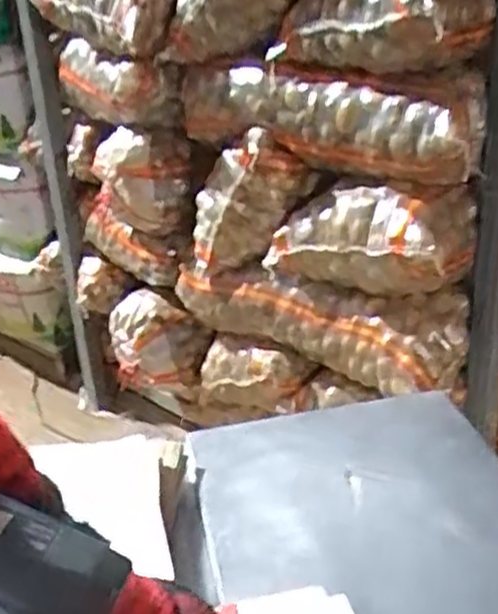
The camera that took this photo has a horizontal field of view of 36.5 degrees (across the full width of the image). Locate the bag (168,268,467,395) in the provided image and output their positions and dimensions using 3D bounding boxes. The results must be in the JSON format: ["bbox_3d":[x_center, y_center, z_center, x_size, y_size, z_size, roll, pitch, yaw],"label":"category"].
[{"bbox_3d":[0.107,0.000,1.602,0.147,0.200,0.729,-25,32,-38],"label":"bag"}]

